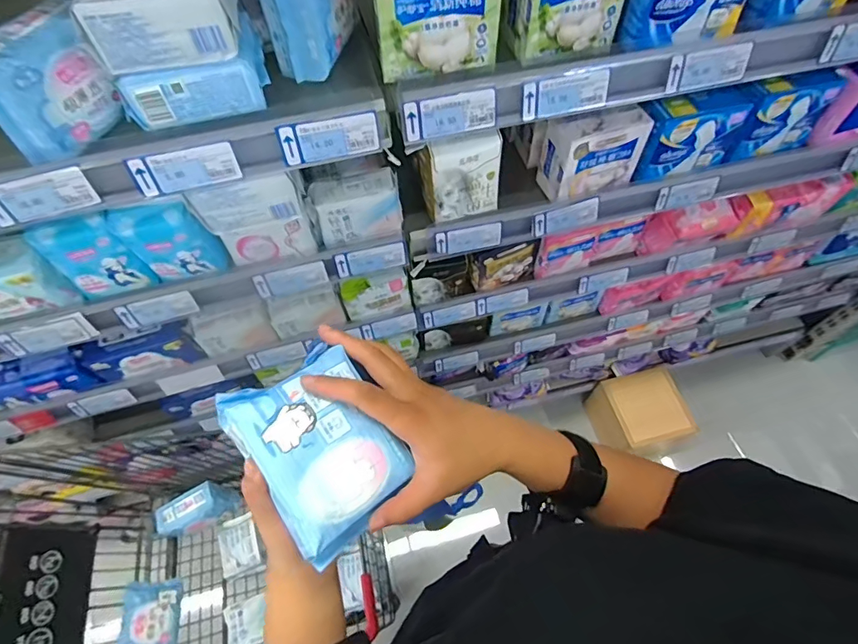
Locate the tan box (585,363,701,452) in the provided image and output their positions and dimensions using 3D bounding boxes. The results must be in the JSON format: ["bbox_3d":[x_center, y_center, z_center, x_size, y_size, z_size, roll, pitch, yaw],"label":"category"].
[{"bbox_3d":[0.619,0.274,1.408,0.221,0.160,0.203,-13,61,-6],"label":"tan box"}]

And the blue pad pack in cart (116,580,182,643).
[{"bbox_3d":[-0.517,0.553,0.872,0.086,0.089,0.128,-7,60,-2],"label":"blue pad pack in cart"}]

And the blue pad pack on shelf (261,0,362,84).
[{"bbox_3d":[-0.115,-0.318,0.474,0.061,0.088,0.111,8,61,6],"label":"blue pad pack on shelf"}]

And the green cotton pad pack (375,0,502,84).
[{"bbox_3d":[0.005,-0.300,0.449,0.113,0.106,0.058,-12,60,-5],"label":"green cotton pad pack"}]

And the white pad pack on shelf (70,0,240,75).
[{"bbox_3d":[-0.214,-0.255,0.384,0.109,0.057,0.070,-10,60,-4],"label":"white pad pack on shelf"}]

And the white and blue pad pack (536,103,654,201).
[{"bbox_3d":[0.219,-0.229,0.632,0.117,0.103,0.062,-18,61,-9],"label":"white and blue pad pack"}]

